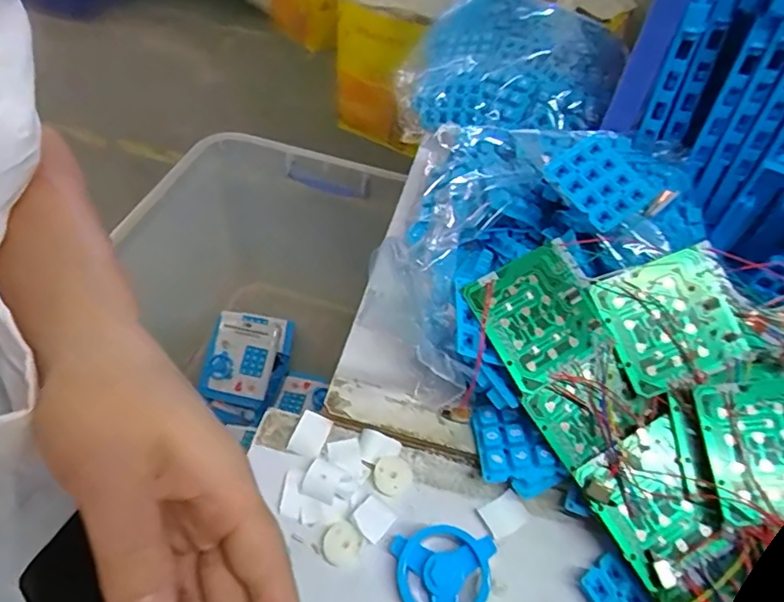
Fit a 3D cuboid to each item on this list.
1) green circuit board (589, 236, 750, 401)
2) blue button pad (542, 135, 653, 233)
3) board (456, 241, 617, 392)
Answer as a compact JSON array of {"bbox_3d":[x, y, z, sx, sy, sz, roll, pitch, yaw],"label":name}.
[{"bbox_3d":[0.166,0.010,0.319,0.073,0.006,0.072,-22,77,5],"label":"green circuit board"},{"bbox_3d":[0.139,-0.081,0.364,0.049,0.012,0.062,-32,71,-10],"label":"blue button pad"},{"bbox_3d":[0.089,0.007,0.321,0.072,0.006,0.070,-26,77,-14],"label":"board"}]

